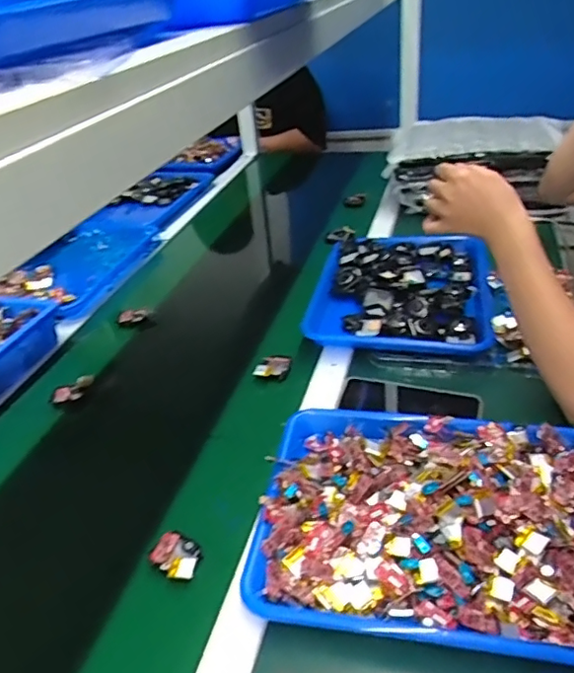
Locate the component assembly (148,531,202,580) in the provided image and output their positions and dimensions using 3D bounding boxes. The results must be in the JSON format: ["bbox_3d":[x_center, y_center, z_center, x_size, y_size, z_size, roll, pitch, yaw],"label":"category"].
[{"bbox_3d":[-0.102,0.203,0.534,0.055,0.013,0.040,20,39,37],"label":"component assembly"}]

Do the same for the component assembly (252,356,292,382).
[{"bbox_3d":[-0.019,0.042,0.763,0.044,0.014,0.034,1,32,13],"label":"component assembly"}]

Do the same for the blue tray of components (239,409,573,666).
[{"bbox_3d":[0.143,0.165,0.524,0.332,0.049,0.238,2,32,14],"label":"blue tray of components"}]

